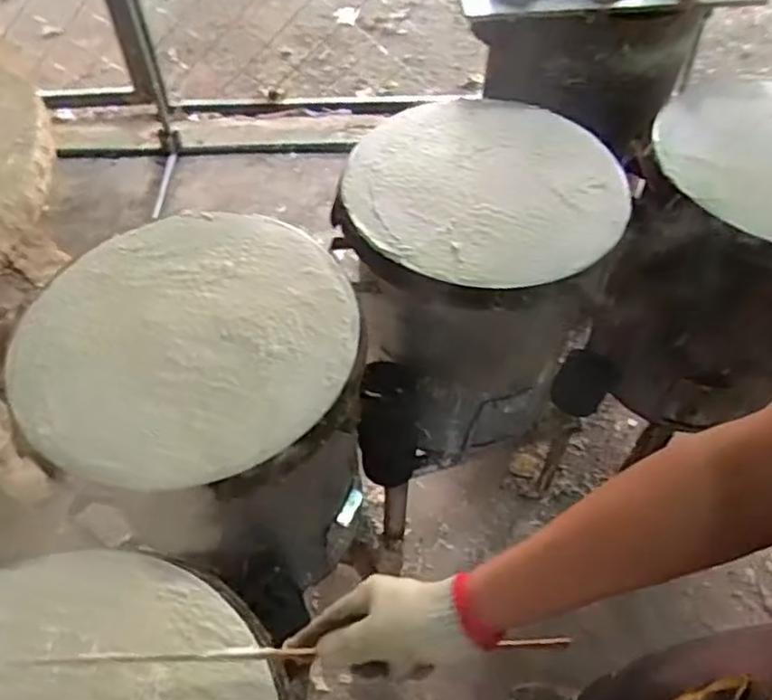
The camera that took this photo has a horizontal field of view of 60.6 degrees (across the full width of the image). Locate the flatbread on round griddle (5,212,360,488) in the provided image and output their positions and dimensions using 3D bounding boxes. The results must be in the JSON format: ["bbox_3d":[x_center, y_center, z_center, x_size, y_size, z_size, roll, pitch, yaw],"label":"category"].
[{"bbox_3d":[-0.232,-0.019,0.770,0.379,0.030,0.372,5,54,0],"label":"flatbread on round griddle"}]

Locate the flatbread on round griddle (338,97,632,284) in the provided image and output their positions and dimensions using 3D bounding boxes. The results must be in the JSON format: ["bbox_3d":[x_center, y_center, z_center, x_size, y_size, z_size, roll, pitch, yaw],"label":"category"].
[{"bbox_3d":[0.146,-0.238,0.940,0.392,0.020,0.370,-1,54,1],"label":"flatbread on round griddle"}]

